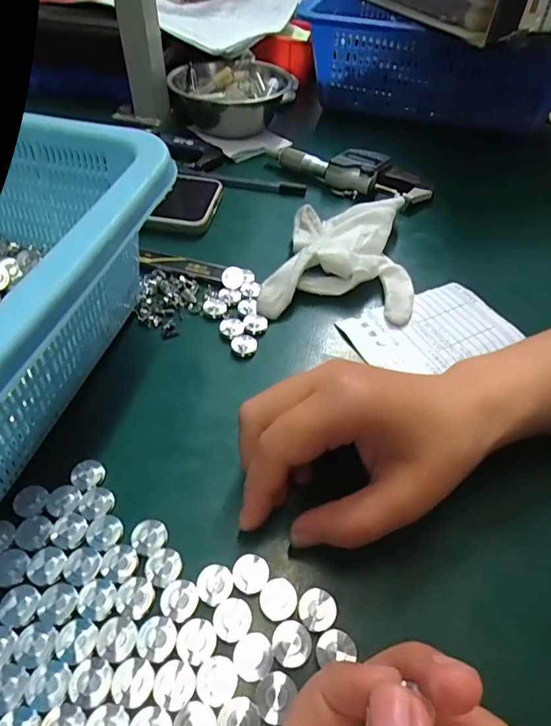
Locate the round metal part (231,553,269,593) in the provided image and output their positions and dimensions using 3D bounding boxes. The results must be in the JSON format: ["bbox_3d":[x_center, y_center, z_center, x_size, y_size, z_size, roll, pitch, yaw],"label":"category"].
[{"bbox_3d":[-0.011,0.089,0.192,0.015,0.004,0.015,1,48,-1],"label":"round metal part"}]

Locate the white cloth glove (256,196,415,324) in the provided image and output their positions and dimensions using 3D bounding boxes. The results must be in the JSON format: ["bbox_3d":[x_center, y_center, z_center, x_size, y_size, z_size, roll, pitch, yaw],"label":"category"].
[{"bbox_3d":[0.045,-0.079,0.328,0.103,0.032,0.110,3,48,1],"label":"white cloth glove"}]

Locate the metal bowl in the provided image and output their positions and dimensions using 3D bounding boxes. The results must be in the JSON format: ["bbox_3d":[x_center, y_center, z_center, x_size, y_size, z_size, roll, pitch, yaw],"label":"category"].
[{"bbox_3d":[-0.046,-0.278,0.477,0.118,0.050,0.109,-11,50,-11],"label":"metal bowl"}]

